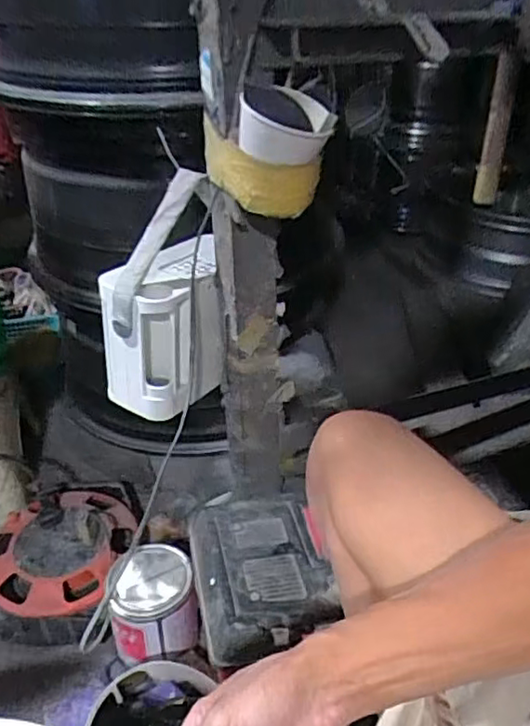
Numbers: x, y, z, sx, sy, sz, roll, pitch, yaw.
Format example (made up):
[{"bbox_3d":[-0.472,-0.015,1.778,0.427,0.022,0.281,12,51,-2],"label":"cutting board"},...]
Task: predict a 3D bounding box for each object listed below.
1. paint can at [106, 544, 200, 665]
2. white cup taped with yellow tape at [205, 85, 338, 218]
[{"bbox_3d":[-0.135,0.296,0.736,0.100,0.100,0.107,-6,33,-9],"label":"paint can"},{"bbox_3d":[0.001,-0.192,0.540,0.101,0.098,0.102,-4,33,-7],"label":"white cup taped with yellow tape"}]

